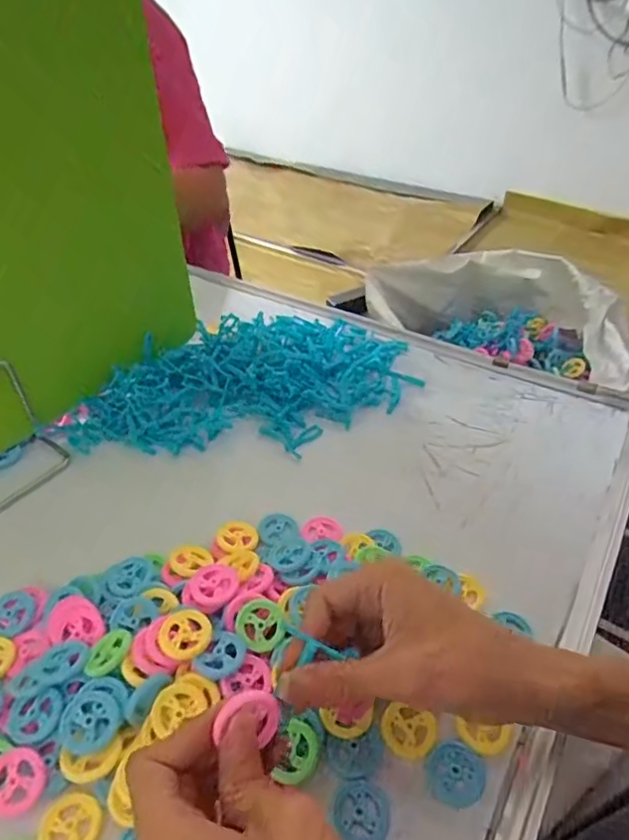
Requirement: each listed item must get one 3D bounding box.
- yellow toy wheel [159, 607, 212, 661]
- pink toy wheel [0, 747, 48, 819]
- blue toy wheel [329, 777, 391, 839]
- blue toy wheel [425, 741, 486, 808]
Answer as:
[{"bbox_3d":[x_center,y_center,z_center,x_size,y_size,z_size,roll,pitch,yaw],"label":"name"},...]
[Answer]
[{"bbox_3d":[-0.075,0.125,0.332,0.029,0.009,0.031,-1,42,1],"label":"yellow toy wheel"},{"bbox_3d":[-0.153,0.187,0.293,0.031,0.010,0.029,-1,41,1],"label":"pink toy wheel"},{"bbox_3d":[0.023,0.201,0.291,0.029,0.008,0.029,-1,41,1],"label":"blue toy wheel"},{"bbox_3d":[0.074,0.186,0.299,0.029,0.008,0.029,-1,41,1],"label":"blue toy wheel"}]

